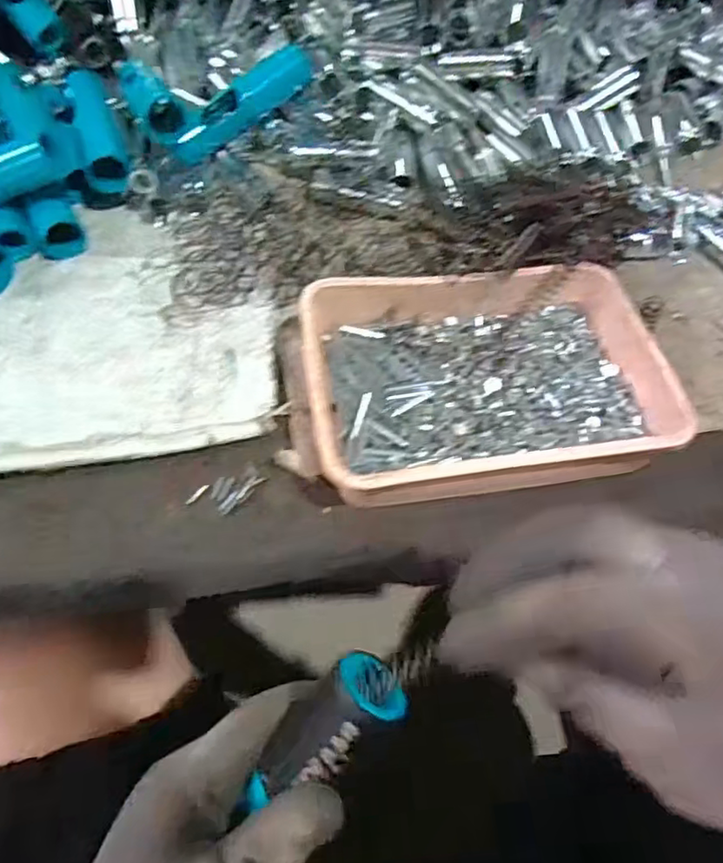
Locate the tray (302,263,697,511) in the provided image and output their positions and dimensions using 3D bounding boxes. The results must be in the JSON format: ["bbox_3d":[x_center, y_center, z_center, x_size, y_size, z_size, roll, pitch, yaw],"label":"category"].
[{"bbox_3d":[0.069,-0.032,0.358,0.199,0.039,0.136,-7,58,-9],"label":"tray"}]

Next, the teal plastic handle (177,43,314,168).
[{"bbox_3d":[-0.086,-0.247,0.462,0.024,0.027,0.130,41,78,20],"label":"teal plastic handle"}]

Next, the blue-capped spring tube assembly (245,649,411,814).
[{"bbox_3d":[-0.018,0.122,0.246,0.075,0.023,0.030,-46,64,17],"label":"blue-capped spring tube assembly"}]

